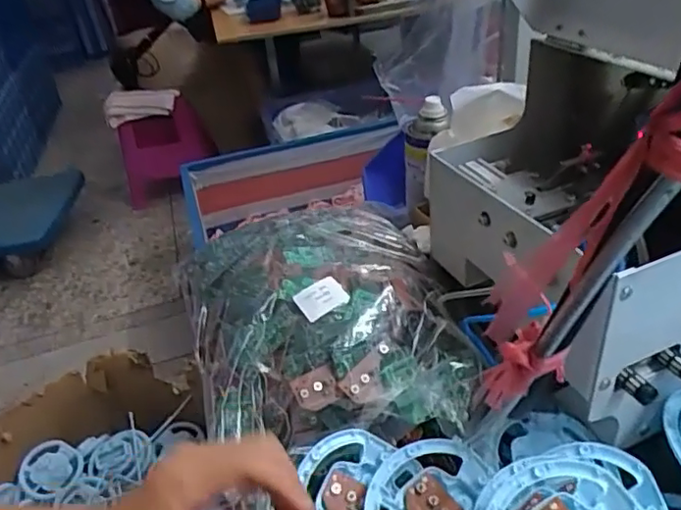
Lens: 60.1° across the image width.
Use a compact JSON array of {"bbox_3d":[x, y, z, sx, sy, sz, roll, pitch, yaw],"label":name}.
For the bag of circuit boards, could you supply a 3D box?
[{"bbox_3d":[-0.026,0.055,0.523,0.227,0.076,0.257,-12,34,-6],"label":"bag of circuit boards"}]

